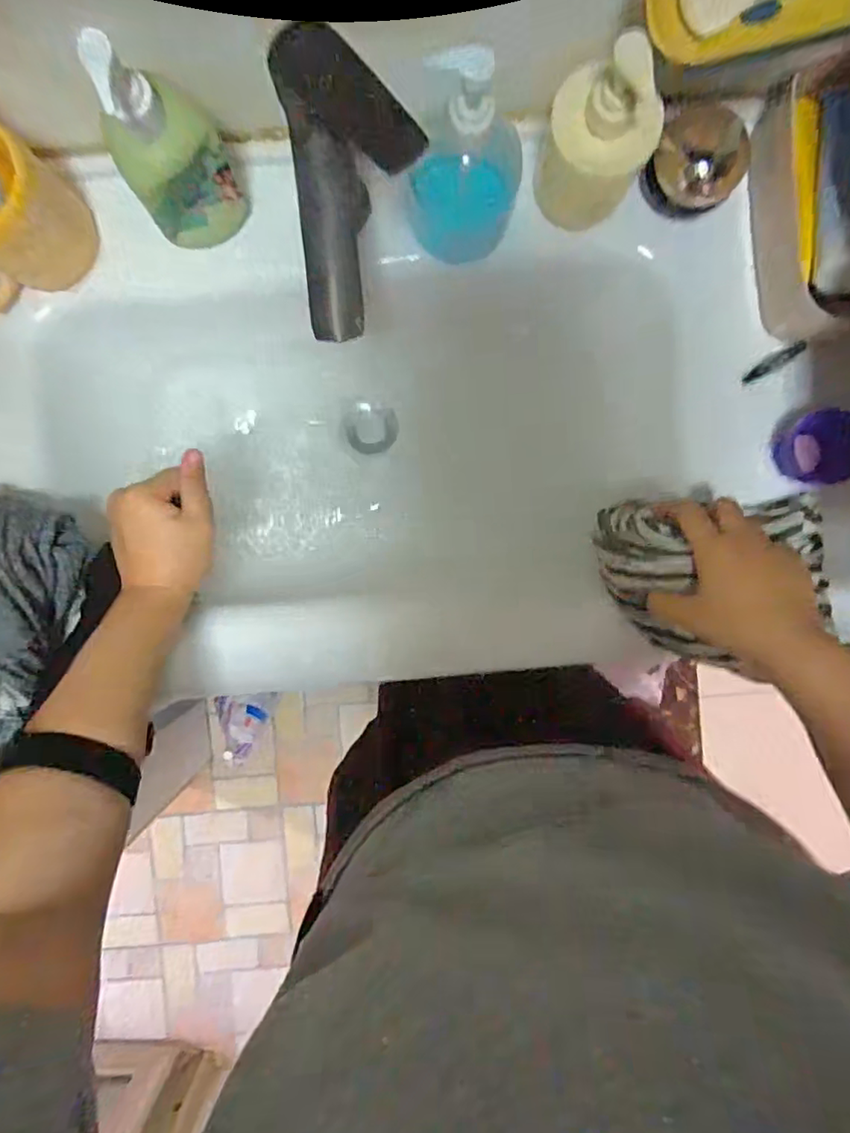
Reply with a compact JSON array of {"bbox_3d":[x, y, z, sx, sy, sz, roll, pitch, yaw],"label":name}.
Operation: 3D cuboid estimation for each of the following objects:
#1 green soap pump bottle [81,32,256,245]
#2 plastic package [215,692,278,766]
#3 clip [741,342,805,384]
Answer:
[{"bbox_3d":[-0.180,-0.292,0.398,0.068,0.169,0.056,-13,92,2],"label":"green soap pump bottle"},{"bbox_3d":[-0.368,0.330,1.223,0.080,0.153,0.148,-4,92,1],"label":"plastic package"},{"bbox_3d":[0.297,-0.175,0.495,0.051,0.004,0.013,-31,92,25],"label":"clip"}]

